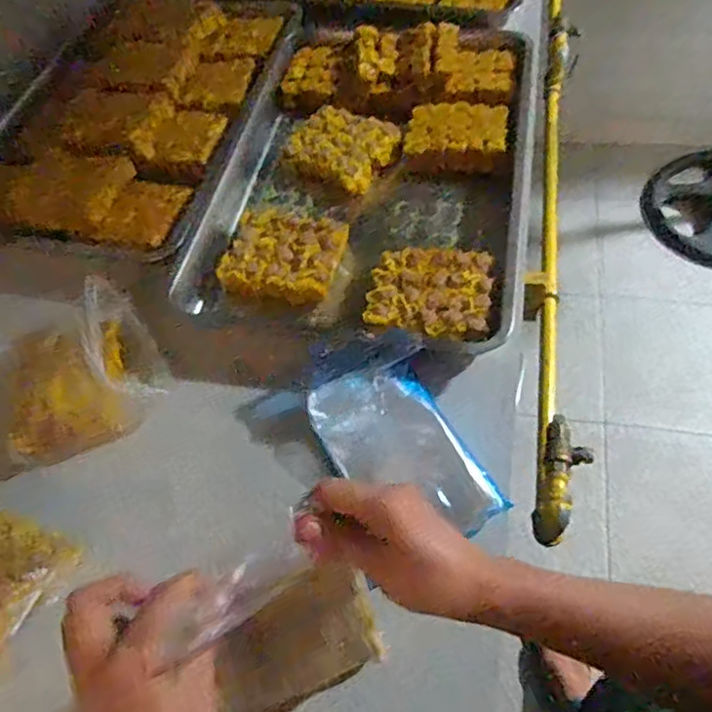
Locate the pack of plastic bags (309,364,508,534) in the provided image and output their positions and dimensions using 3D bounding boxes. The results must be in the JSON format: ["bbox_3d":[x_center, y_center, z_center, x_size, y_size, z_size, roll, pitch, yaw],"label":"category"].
[{"bbox_3d":[0.041,0.090,0.599,0.114,0.033,0.196,-27,57,-10],"label":"pack of plastic bags"}]

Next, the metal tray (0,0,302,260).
[{"bbox_3d":[-0.333,-0.398,0.926,0.351,0.026,0.603,10,58,14],"label":"metal tray"}]

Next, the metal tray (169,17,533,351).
[{"bbox_3d":[0.025,-0.255,0.820,0.394,0.064,0.578,8,58,12],"label":"metal tray"}]

